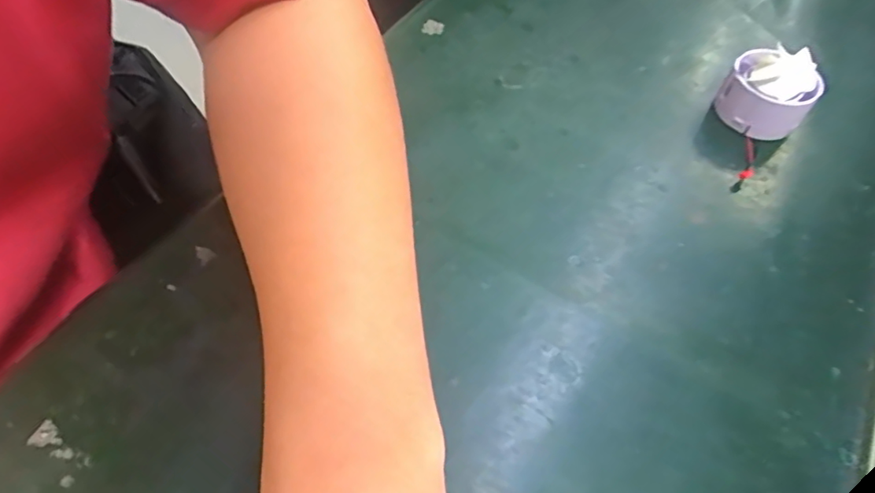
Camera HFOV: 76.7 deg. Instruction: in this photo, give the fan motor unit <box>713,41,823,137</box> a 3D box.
[{"bbox_3d":[0.185,-0.087,0.309,0.045,0.041,0.036,34,60,19],"label":"fan motor unit"}]

